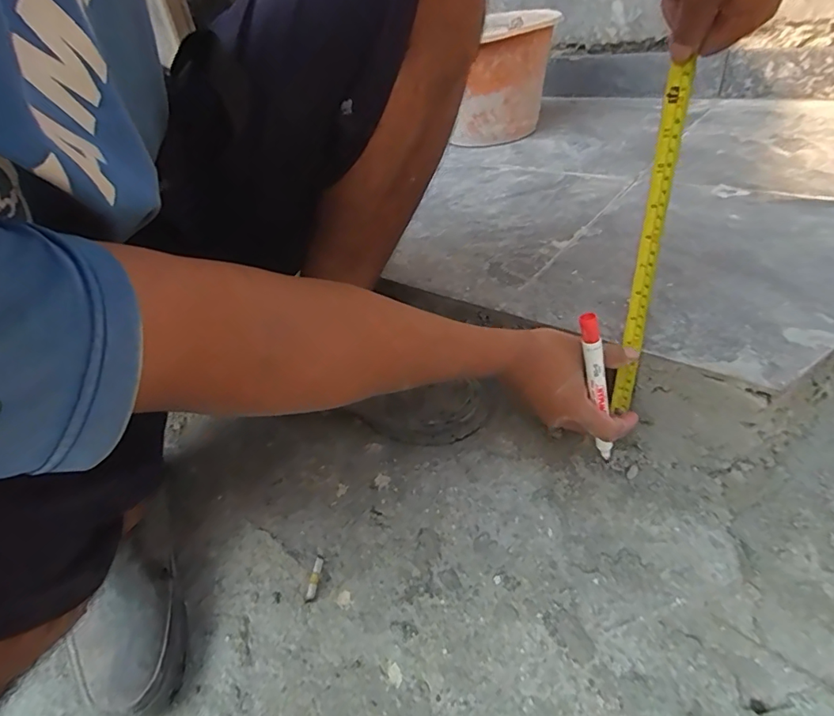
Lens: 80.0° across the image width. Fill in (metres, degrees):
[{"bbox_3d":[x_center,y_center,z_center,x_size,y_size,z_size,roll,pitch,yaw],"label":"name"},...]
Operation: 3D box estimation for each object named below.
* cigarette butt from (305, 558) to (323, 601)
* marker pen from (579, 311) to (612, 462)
[{"bbox_3d":[-0.099,0.213,0.479,0.008,0.007,0.038,3,53,13],"label":"cigarette butt"},{"bbox_3d":[0.161,0.032,0.442,0.015,0.154,0.014,-36,32,-32],"label":"marker pen"}]

